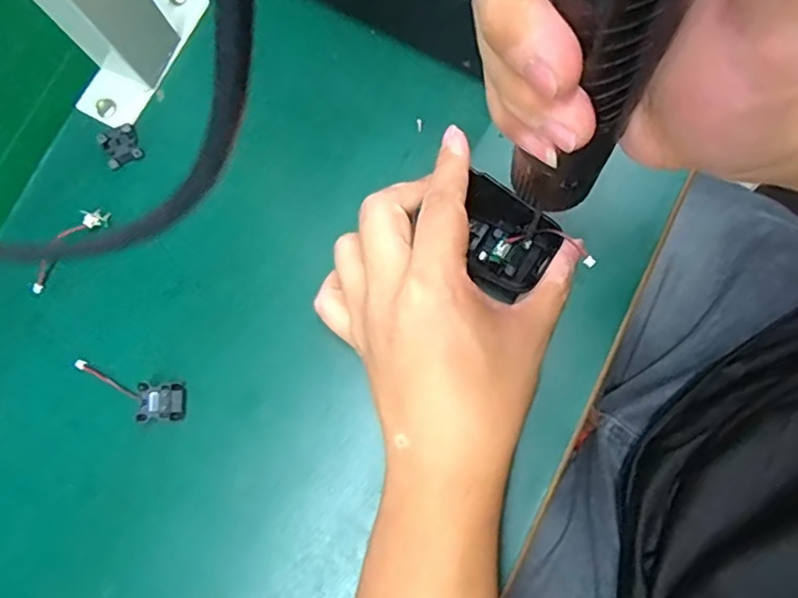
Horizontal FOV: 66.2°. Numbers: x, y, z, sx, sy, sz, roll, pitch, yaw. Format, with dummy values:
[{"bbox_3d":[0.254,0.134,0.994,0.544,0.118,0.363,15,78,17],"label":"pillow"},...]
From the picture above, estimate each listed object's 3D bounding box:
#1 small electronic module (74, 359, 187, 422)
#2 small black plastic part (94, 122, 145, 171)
[{"bbox_3d":[-0.150,0.051,0.333,0.068,0.012,0.022,12,80,6],"label":"small electronic module"},{"bbox_3d":[-0.167,-0.092,0.366,0.021,0.007,0.022,-24,78,-1],"label":"small black plastic part"}]

